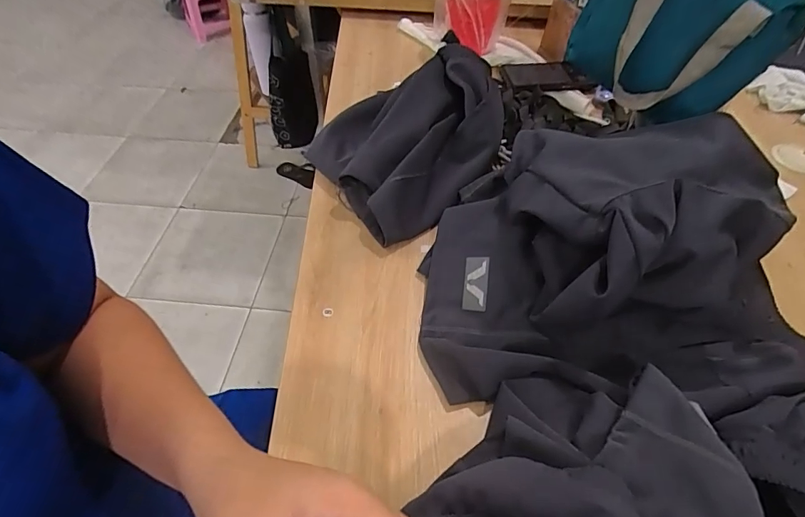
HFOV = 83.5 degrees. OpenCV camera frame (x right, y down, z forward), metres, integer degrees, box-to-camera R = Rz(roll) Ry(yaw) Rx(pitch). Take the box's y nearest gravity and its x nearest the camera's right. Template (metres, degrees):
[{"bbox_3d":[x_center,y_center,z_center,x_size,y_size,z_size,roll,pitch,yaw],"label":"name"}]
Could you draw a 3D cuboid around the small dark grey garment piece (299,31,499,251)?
[{"bbox_3d":[0.027,-0.175,0.620,0.287,0.084,0.227,-30,56,-23],"label":"small dark grey garment piece"}]

